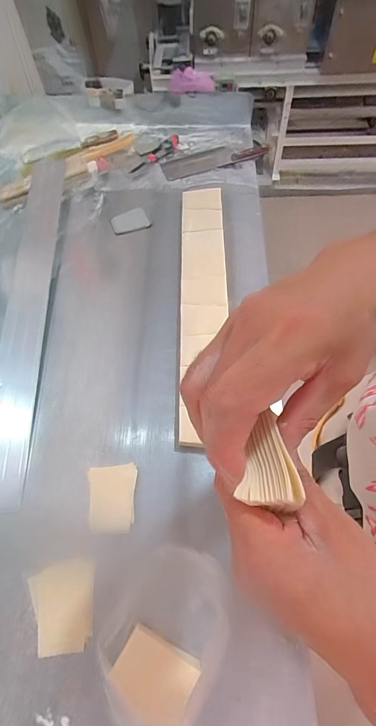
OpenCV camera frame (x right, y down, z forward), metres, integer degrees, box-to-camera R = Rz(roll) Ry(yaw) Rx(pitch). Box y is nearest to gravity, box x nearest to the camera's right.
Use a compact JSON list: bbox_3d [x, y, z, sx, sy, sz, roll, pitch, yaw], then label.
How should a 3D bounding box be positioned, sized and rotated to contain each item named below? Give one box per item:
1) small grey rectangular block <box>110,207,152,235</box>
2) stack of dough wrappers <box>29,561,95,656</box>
[{"bbox_3d":[-0.158,-0.382,0.943,0.099,0.007,0.076,-21,69,-9],"label":"small grey rectangular block"},{"bbox_3d":[-0.197,0.376,0.545,0.096,0.007,0.119,-4,62,0],"label":"stack of dough wrappers"}]

